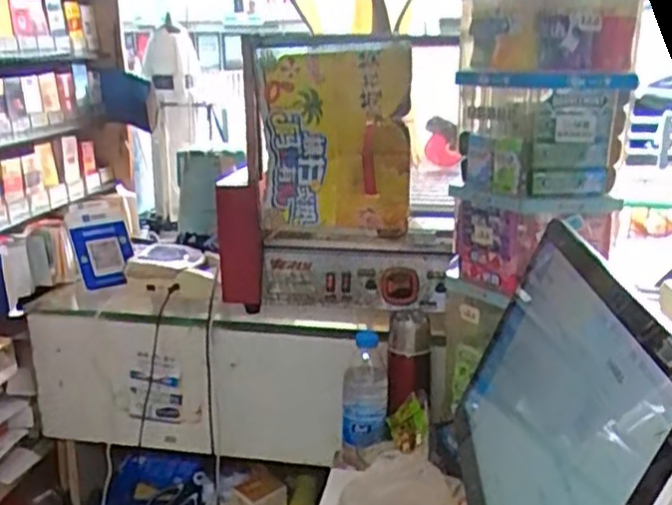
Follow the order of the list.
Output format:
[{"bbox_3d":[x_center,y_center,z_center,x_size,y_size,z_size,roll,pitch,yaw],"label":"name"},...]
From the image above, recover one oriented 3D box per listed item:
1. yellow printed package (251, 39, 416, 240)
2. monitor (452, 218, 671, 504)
[{"bbox_3d":[-0.002,-0.165,1.068,0.229,0.271,0.067,4,16,13],"label":"yellow printed package"},{"bbox_3d":[0.165,0.124,0.555,0.030,0.236,0.374,26,15,-2],"label":"monitor"}]

